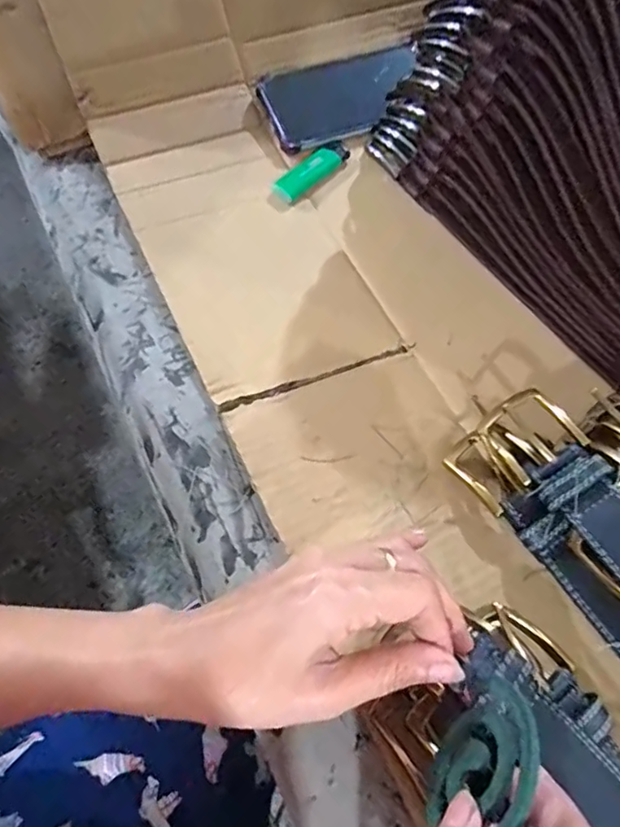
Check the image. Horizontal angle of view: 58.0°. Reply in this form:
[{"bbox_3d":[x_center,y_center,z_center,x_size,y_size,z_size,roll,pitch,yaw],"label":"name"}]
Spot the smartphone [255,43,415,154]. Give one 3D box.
[{"bbox_3d":[0.036,-0.297,0.523,0.161,0.005,0.079,-22,84,-14],"label":"smartphone"}]

